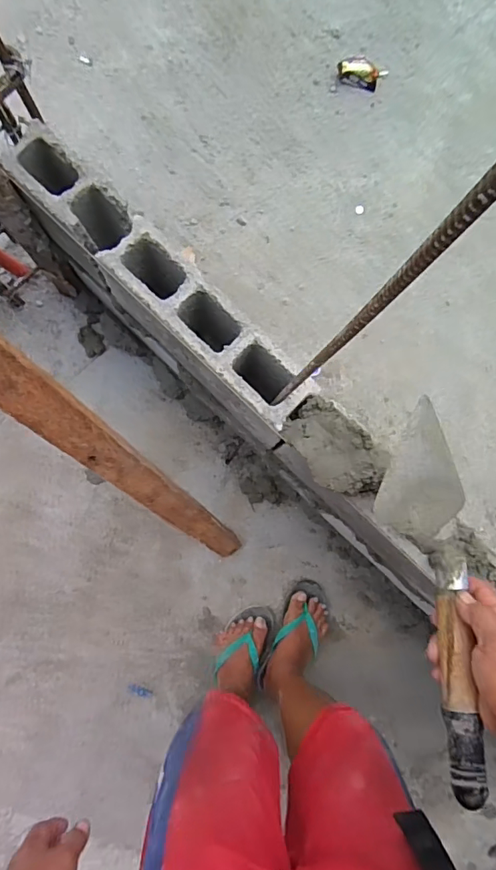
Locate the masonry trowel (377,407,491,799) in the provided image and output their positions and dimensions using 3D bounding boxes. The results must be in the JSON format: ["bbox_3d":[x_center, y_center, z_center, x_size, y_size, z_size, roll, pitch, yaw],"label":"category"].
[{"bbox_3d":[0.189,0.144,0.471,0.089,0.047,0.353,-1,67,-3],"label":"masonry trowel"}]

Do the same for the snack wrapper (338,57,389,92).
[{"bbox_3d":[0.298,-0.936,1.259,0.128,0.027,0.073,-1,84,-3],"label":"snack wrapper"}]

